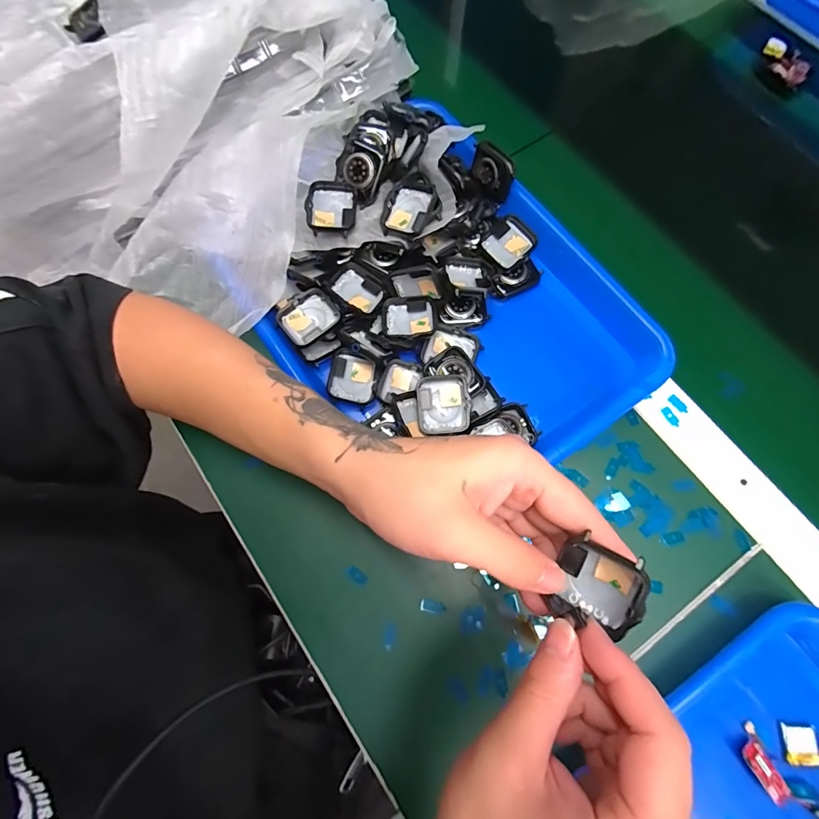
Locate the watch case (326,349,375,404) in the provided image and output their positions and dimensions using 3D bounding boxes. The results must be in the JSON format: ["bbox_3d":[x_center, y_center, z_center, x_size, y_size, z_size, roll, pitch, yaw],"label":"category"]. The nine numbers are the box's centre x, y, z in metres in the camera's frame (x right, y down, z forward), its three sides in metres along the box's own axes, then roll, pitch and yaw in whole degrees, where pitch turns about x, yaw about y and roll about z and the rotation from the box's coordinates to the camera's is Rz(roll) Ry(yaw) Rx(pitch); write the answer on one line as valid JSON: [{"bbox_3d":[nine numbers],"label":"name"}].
[{"bbox_3d":[-0.045,-0.025,0.330,0.035,0.011,0.040,5,74,3],"label":"watch case"}]

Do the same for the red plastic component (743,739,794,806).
[{"bbox_3d":[0.215,0.218,0.250,0.015,0.007,0.030,-30,75,-7],"label":"red plastic component"}]

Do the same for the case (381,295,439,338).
[{"bbox_3d":[0.001,-0.073,0.334,0.044,0.011,0.036,-9,74,-1],"label":"case"}]

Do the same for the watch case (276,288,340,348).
[{"bbox_3d":[-0.078,-0.072,0.326,0.043,0.012,0.038,-33,76,-7],"label":"watch case"}]

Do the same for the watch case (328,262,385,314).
[{"bbox_3d":[-0.041,-0.097,0.337,0.039,0.017,0.036,35,77,8],"label":"watch case"}]

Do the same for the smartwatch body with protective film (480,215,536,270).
[{"bbox_3d":[0.081,-0.135,0.346,0.040,0.014,0.036,-42,77,-10],"label":"smartwatch body with protective film"}]

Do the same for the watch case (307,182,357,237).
[{"bbox_3d":[-0.061,-0.157,0.331,0.036,0.016,0.043,-2,74,1],"label":"watch case"}]

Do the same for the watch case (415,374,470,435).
[{"bbox_3d":[0.025,-0.004,0.310,0.038,0.010,0.042,-6,99,11],"label":"watch case"}]

